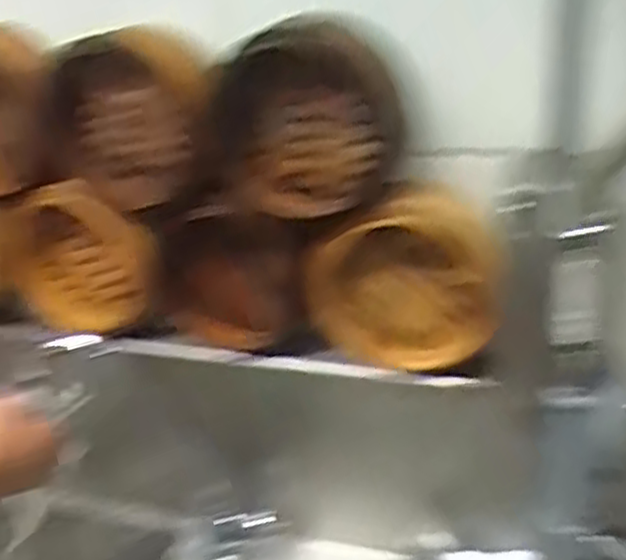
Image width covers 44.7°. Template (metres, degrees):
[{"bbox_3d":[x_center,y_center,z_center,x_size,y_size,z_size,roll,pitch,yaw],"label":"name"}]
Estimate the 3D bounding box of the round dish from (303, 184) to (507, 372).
[{"bbox_3d":[0.076,0.002,0.600,0.154,0.140,0.062,14,35,33],"label":"round dish"}]

